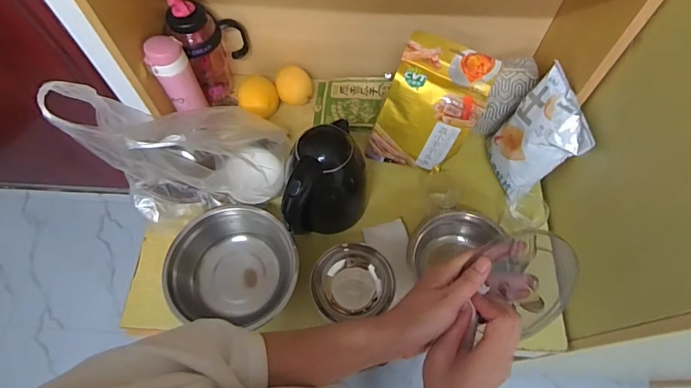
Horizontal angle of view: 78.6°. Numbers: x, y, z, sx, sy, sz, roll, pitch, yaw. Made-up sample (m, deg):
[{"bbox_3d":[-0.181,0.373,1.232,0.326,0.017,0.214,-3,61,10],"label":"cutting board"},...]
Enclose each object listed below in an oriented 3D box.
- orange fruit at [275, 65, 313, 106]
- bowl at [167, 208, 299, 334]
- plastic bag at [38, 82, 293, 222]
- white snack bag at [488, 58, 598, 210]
[{"bbox_3d":[-0.117,-0.248,0.959,0.078,0.076,0.076,0,63,1],"label":"orange fruit"},{"bbox_3d":[-0.205,0.135,0.787,0.230,0.092,0.221,-3,63,-1],"label":"bowl"},{"bbox_3d":[-0.264,-0.075,0.720,0.281,0.311,0.182,-2,63,0],"label":"plastic bag"},{"bbox_3d":[0.343,-0.099,0.777,0.091,0.199,0.152,-12,64,-5],"label":"white snack bag"}]

